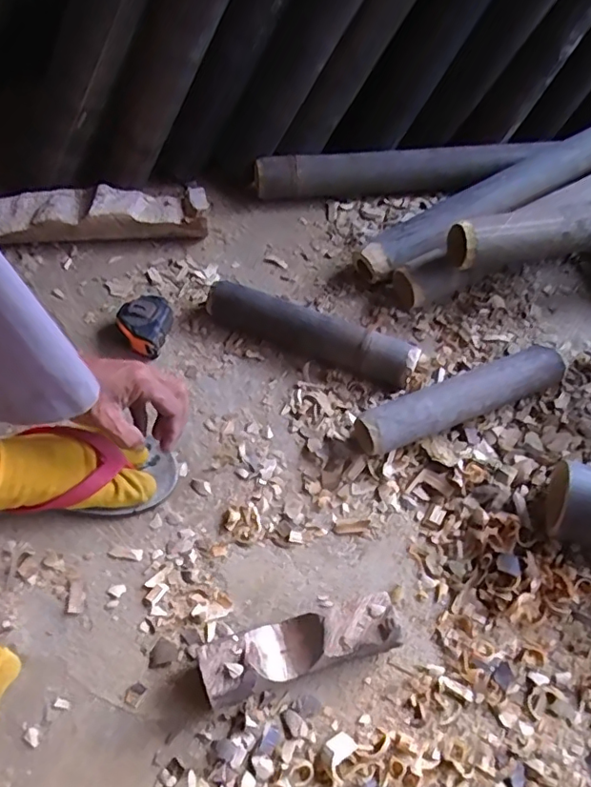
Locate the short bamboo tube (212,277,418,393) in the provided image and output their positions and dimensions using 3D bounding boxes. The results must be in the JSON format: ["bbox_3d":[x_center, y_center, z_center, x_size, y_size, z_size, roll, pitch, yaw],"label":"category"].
[{"bbox_3d":[0.016,-0.069,0.635,0.248,0.050,0.047,19,57,11],"label":"short bamboo tube"}]

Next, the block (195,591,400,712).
[{"bbox_3d":[0.005,0.207,0.453,0.158,0.044,0.046,-14,57,-11],"label":"block"}]

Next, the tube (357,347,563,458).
[{"bbox_3d":[0.173,0.004,0.587,0.237,0.051,0.057,-20,59,-15],"label":"tube"}]

